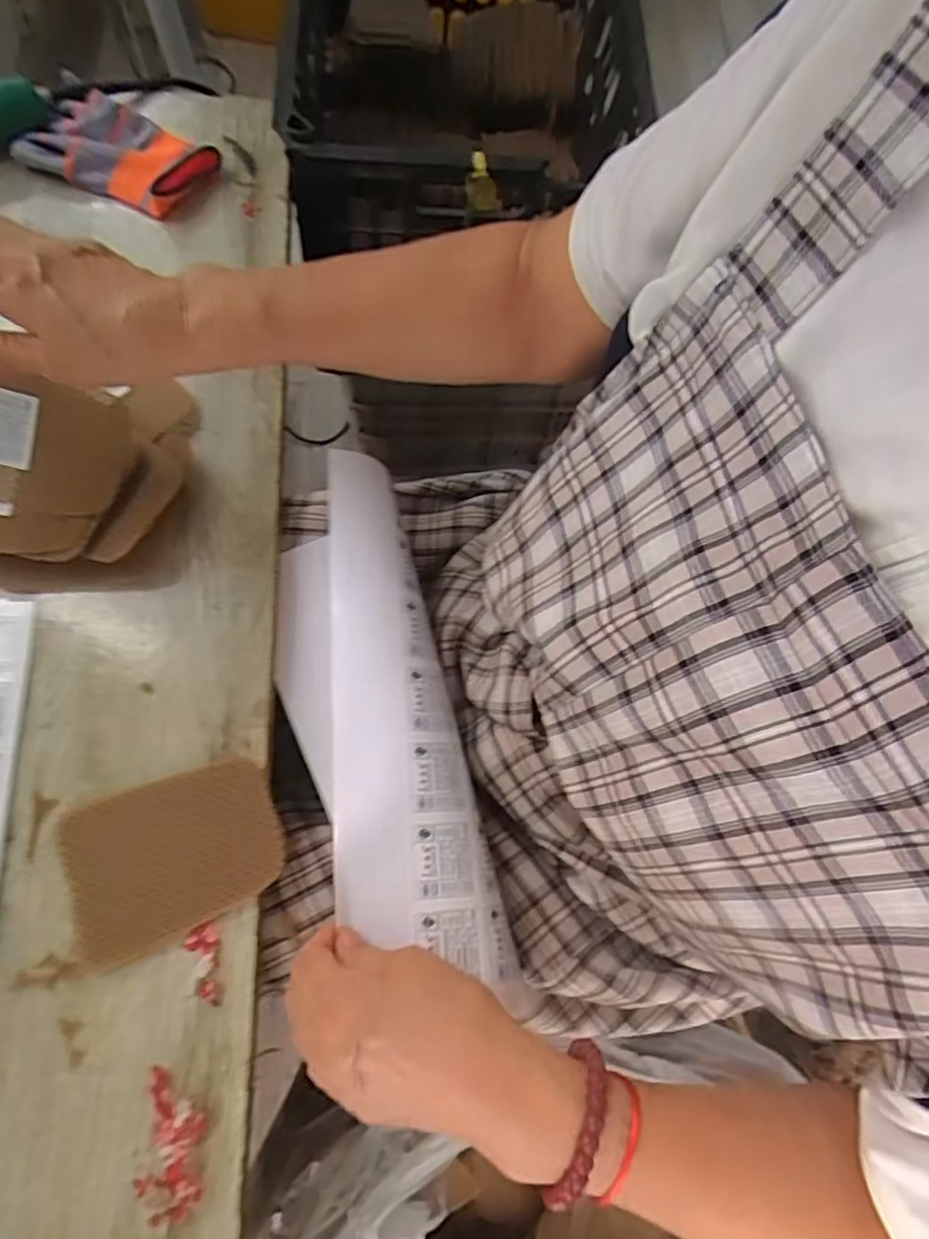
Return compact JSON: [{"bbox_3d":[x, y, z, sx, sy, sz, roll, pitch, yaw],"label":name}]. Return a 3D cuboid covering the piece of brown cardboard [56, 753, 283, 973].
[{"bbox_3d":[-0.174,0.137,0.387,0.122,0.004,0.089,-24,75,-9],"label":"piece of brown cardboard"}]

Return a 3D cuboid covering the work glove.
[{"bbox_3d":[-0.277,-0.382,0.523,0.153,0.028,0.078,22,73,5],"label":"work glove"}]

